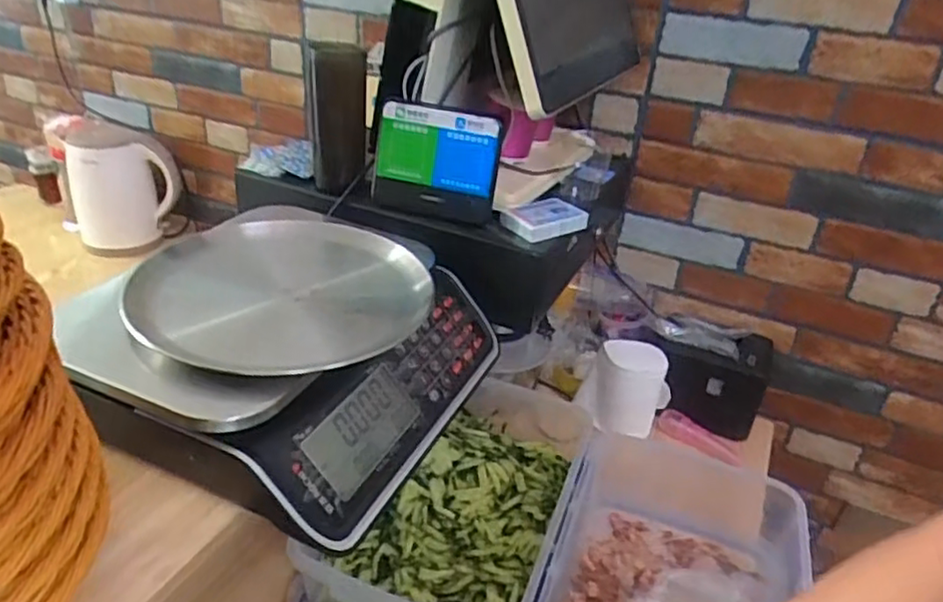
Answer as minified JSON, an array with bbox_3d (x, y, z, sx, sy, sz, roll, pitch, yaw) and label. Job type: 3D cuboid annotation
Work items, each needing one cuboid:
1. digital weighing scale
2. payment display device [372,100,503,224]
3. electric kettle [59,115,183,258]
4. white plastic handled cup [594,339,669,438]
[{"bbox_3d":[-0.144,0.031,0.599,0.266,0.125,0.315,13,32,15],"label":"digital weighing scale"},{"bbox_3d":[-0.040,-0.153,0.732,0.140,0.108,0.046,8,31,6],"label":"payment display device"},{"bbox_3d":[-0.686,-0.222,1.317,0.194,0.233,0.139,-14,35,-28],"label":"electric kettle"},{"bbox_3d":[0.230,0.132,0.984,0.111,0.131,0.076,13,32,15],"label":"white plastic handled cup"}]

